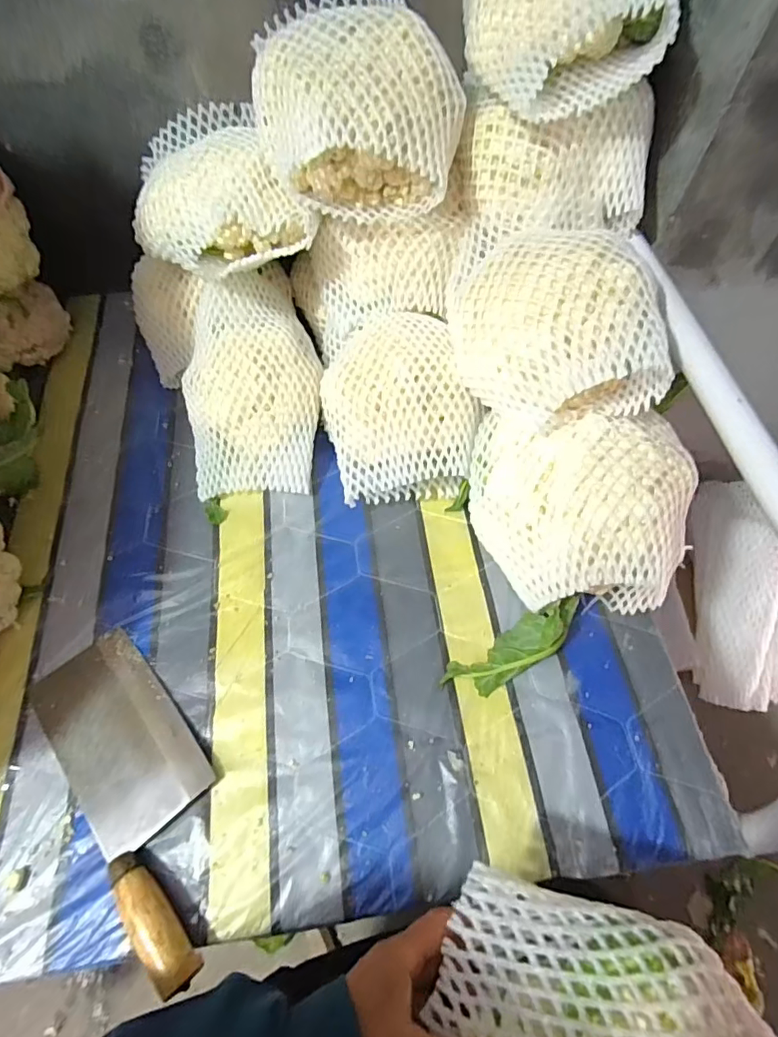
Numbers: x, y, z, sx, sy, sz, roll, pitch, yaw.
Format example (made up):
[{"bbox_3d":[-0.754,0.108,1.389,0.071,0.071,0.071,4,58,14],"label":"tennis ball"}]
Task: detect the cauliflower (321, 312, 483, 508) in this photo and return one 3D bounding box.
[{"bbox_3d":[0.006,-0.121,0.584,0.150,0.121,0.192,-13,62,-8],"label":"cauliflower"}]

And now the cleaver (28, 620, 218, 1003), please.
[{"bbox_3d":[-0.212,0.218,0.434,0.098,0.032,0.277,-37,68,-20],"label":"cleaver"}]

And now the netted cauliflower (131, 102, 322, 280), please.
[{"bbox_3d":[-0.175,-0.312,0.533,0.144,0.099,0.153,-31,65,-17],"label":"netted cauliflower"}]

